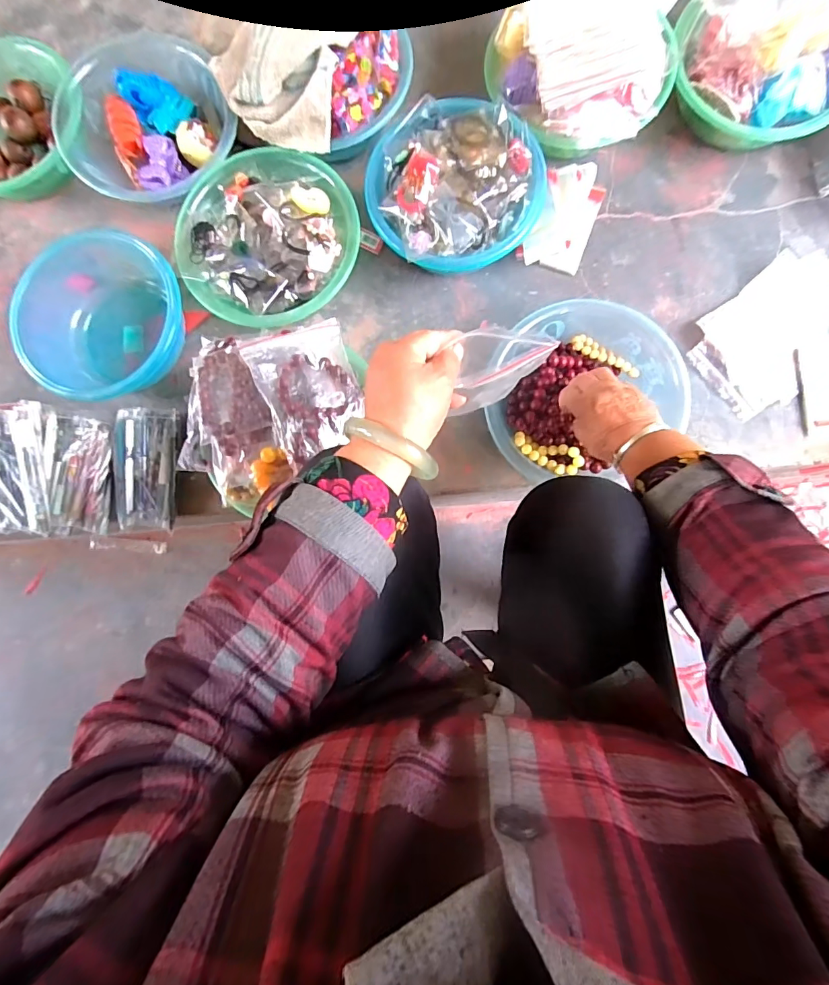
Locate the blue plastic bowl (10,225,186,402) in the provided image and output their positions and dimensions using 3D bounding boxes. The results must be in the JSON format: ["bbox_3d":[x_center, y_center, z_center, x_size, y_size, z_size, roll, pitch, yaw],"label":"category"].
[{"bbox_3d":[-0.412,-0.226,0.598,0.206,0.076,0.212,24,86,6],"label":"blue plastic bowl"}]

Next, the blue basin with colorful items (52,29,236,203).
[{"bbox_3d":[-0.370,-0.518,0.632,0.221,0.077,0.214,0,84,3],"label":"blue basin with colorful items"}]

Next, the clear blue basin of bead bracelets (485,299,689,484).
[{"bbox_3d":[0.202,-0.118,0.566,0.215,0.089,0.232,0,84,3],"label":"clear blue basin of bead bracelets"}]

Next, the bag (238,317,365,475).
[{"bbox_3d":[-0.118,-0.118,0.505,0.107,0.030,0.139,-23,93,-22],"label":"bag"}]

